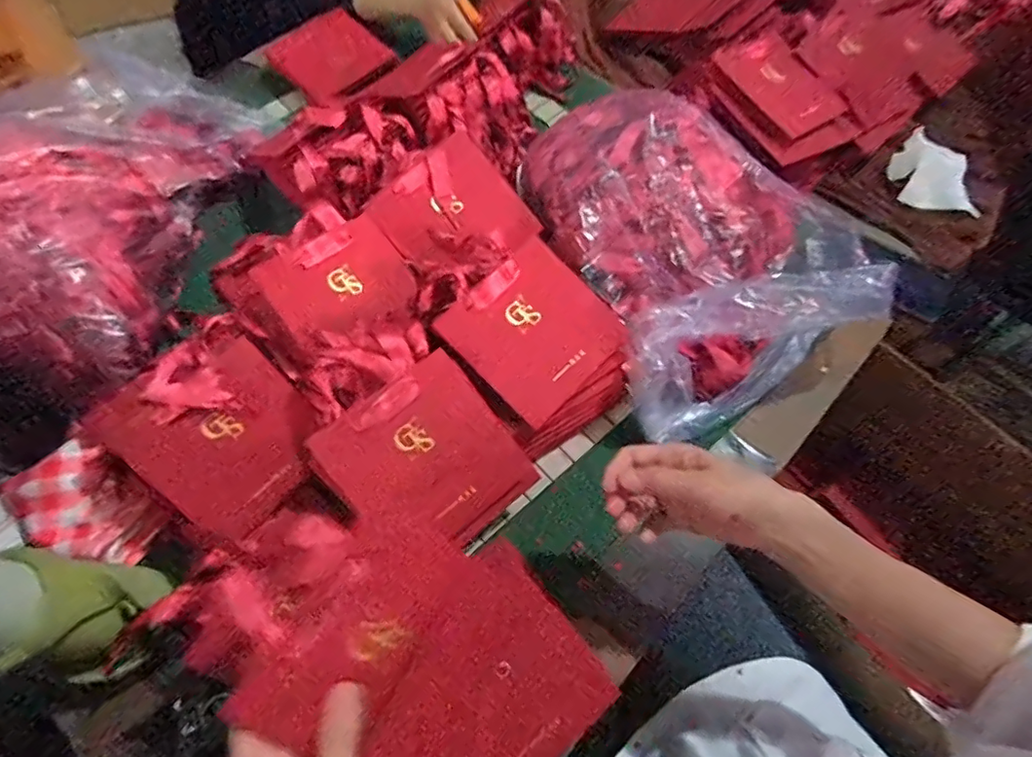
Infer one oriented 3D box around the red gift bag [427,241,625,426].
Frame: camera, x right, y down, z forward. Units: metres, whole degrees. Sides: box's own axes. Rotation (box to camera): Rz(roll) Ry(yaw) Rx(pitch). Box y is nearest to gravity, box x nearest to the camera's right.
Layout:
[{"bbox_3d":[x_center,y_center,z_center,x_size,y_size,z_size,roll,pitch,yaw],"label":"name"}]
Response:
[{"bbox_3d":[0.018,-0.047,0.544,0.139,0.016,0.135,45,87,-4],"label":"red gift bag"}]

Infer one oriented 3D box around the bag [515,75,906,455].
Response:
[{"bbox_3d":[0.175,-0.153,0.613,0.242,0.145,0.370,-22,65,-12],"label":"bag"}]

